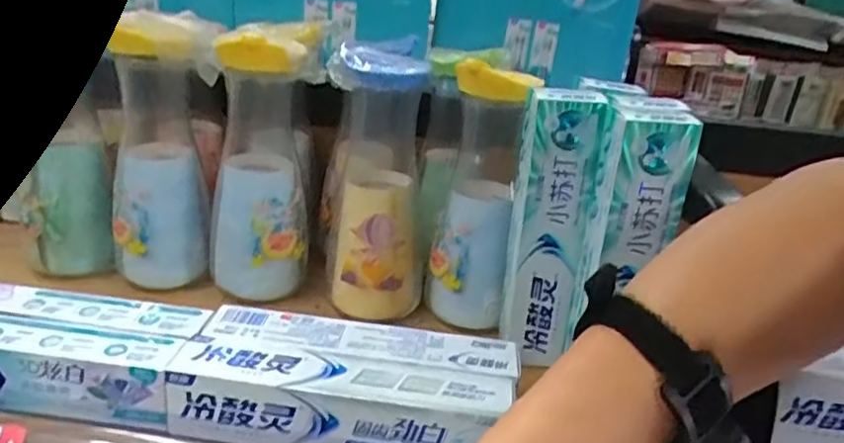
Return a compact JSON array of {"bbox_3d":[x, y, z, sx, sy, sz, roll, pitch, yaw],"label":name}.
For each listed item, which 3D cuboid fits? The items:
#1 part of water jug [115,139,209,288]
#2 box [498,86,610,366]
[{"bbox_3d":[-0.244,-0.007,0.608,0.077,0.116,0.070,-2,23,-19],"label":"part of water jug"},{"bbox_3d":[0.098,0.007,0.506,0.053,0.213,0.038,5,22,0],"label":"box"}]

